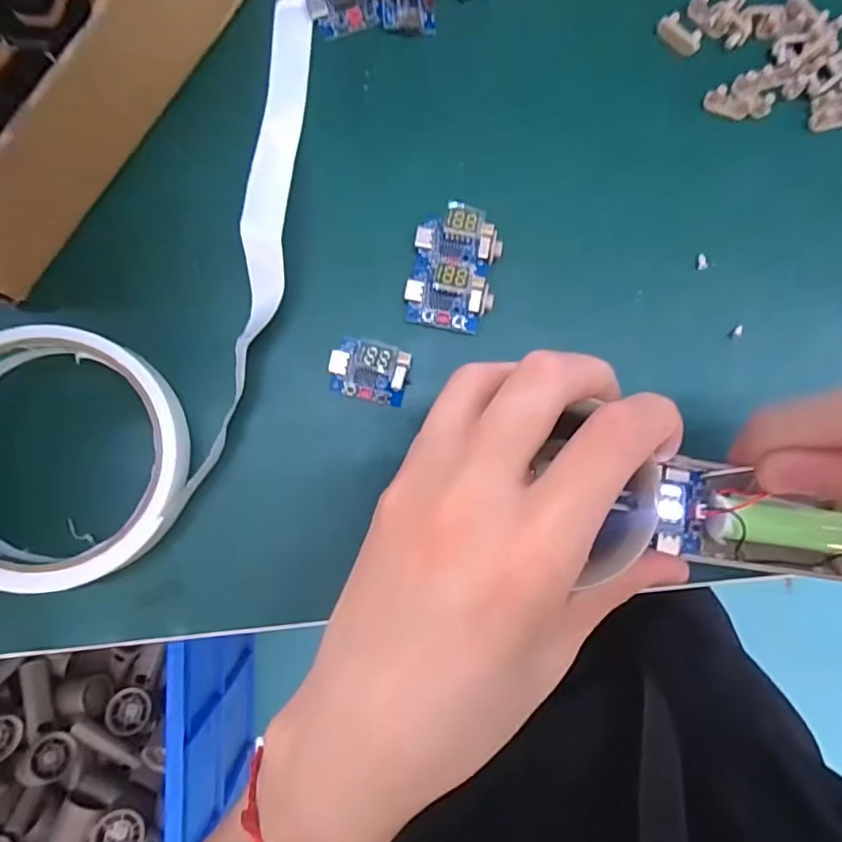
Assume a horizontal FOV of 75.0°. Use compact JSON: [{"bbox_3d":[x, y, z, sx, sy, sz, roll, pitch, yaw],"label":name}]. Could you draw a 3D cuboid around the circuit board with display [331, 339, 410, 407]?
[{"bbox_3d":[-0.020,-0.019,0.209,0.030,0.012,0.021,16,84,-3],"label":"circuit board with display"}]

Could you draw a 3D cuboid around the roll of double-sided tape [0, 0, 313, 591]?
[{"bbox_3d":[-0.102,-0.058,0.204,0.099,0.022,0.241,21,84,-2],"label":"roll of double-sided tape"}]

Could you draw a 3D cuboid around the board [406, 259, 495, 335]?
[{"bbox_3d":[0.011,-0.049,0.214,0.033,0.012,0.024,10,85,-3],"label":"board"}]

